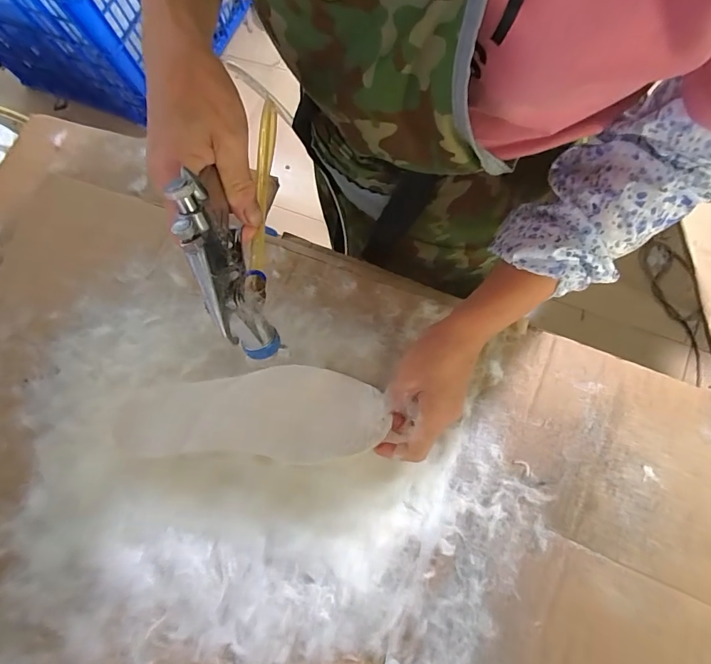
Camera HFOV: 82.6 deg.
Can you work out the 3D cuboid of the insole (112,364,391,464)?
[{"bbox_3d":[-0.101,0.076,0.386,0.253,0.011,0.086,1,73,4],"label":"insole"}]

